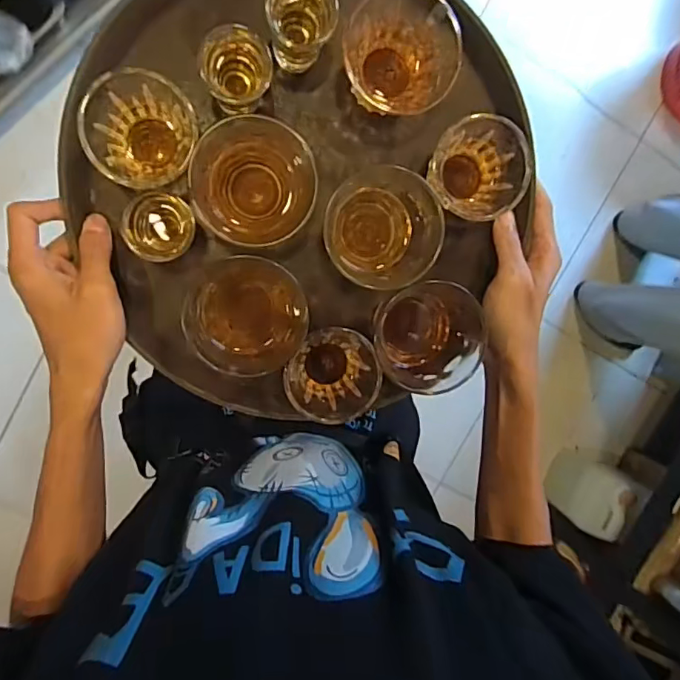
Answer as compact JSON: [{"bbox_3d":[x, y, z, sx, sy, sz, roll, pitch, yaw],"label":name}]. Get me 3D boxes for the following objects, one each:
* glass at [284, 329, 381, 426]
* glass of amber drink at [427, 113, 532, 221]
[{"bbox_3d":[-0.008,0.025,0.398,0.065,0.066,0.062,5,95,-7],"label":"glass"},{"bbox_3d":[0.097,-0.124,0.379,0.066,0.053,0.069,-1,95,-7],"label":"glass of amber drink"}]

